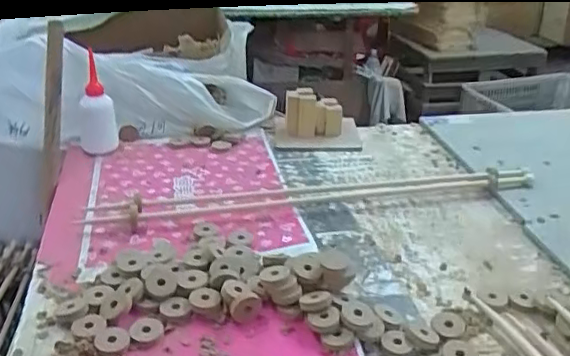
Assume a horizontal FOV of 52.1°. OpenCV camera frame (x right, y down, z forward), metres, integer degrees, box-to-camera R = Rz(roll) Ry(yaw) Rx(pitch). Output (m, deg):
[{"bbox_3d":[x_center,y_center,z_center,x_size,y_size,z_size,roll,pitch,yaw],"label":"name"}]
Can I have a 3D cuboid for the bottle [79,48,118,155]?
[{"bbox_3d":[-0.337,-0.124,1.042,0.053,0.162,0.053,-20,34,-36],"label":"bottle"}]

